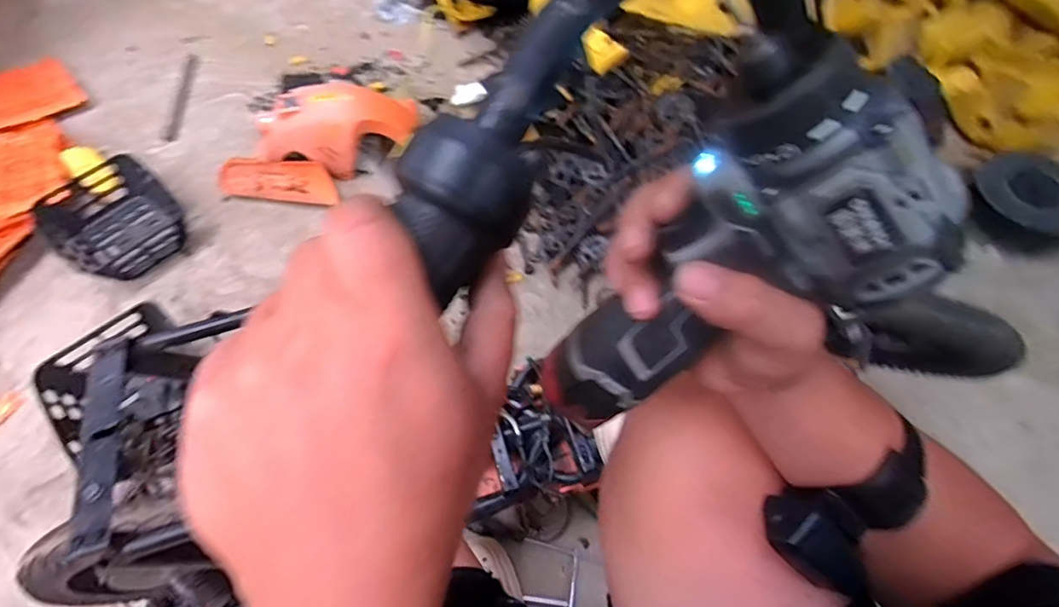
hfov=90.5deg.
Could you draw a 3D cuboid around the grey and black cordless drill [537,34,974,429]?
[{"bbox_3d":[0.091,-0.009,0.246,0.103,0.202,0.064,28,41,-6],"label":"grey and black cordless drill"}]

